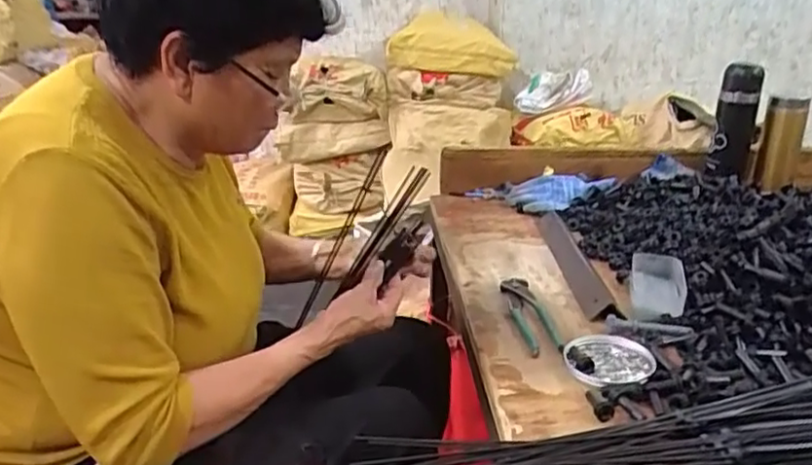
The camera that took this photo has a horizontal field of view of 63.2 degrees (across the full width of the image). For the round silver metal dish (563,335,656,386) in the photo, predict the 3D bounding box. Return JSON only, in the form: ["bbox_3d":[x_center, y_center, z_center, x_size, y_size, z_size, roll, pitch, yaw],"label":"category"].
[{"bbox_3d":[0.214,0.133,0.696,0.089,0.013,0.092,0,22,0],"label":"round silver metal dish"}]

